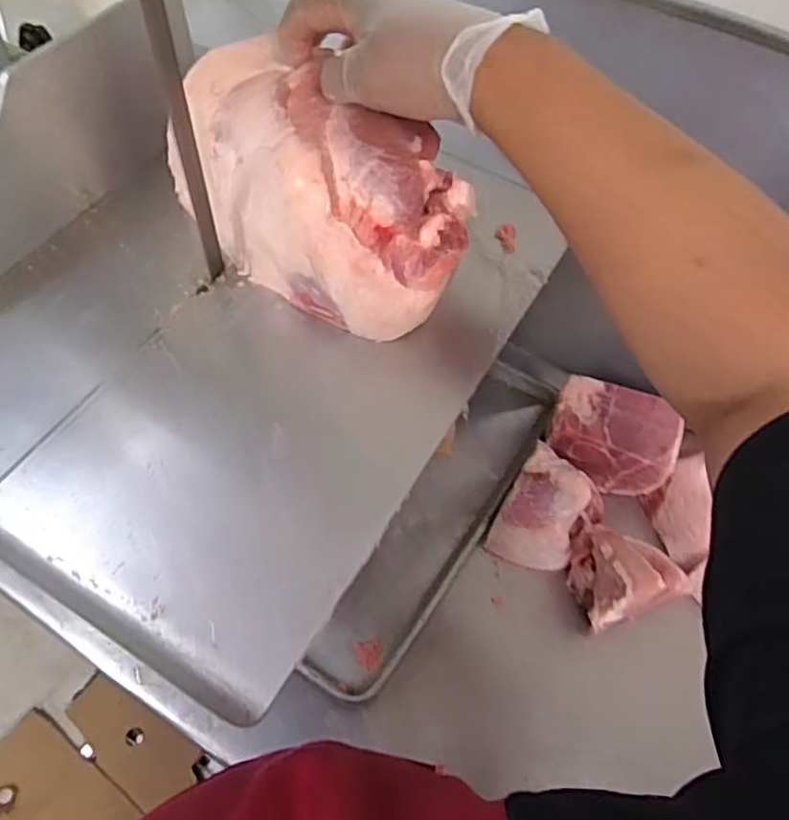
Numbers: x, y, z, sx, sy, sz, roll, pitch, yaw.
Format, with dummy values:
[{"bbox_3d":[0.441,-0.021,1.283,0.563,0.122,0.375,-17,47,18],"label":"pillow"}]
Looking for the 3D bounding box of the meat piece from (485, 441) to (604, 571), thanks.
[{"bbox_3d":[0.171,0.112,0.715,0.094,0.071,0.112,27,59,13],"label":"meat piece"}]

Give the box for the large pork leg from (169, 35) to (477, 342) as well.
[{"bbox_3d":[-0.049,-0.142,0.414,0.207,0.095,0.111,27,59,12],"label":"large pork leg"}]

